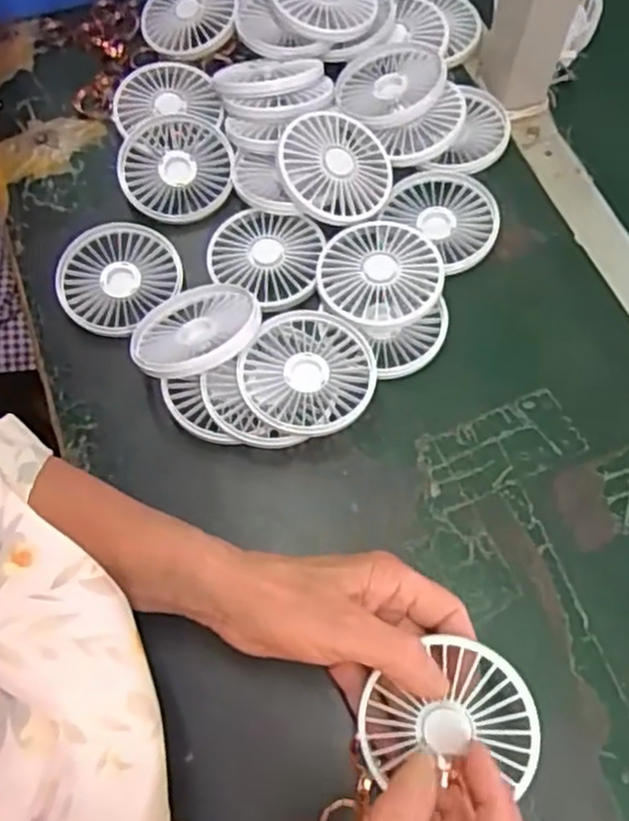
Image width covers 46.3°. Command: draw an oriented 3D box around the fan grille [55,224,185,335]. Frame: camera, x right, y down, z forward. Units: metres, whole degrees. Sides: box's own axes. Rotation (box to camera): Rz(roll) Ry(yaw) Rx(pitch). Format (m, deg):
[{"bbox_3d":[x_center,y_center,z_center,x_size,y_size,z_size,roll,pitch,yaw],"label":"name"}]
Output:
[{"bbox_3d":[-0.143,-0.097,0.538,0.087,0.016,0.084,0,67,1],"label":"fan grille"}]

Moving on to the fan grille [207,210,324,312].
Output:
[{"bbox_3d":[-0.036,-0.111,0.534,0.080,0.012,0.080,8,67,4],"label":"fan grille"}]

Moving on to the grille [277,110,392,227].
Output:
[{"bbox_3d":[0.015,-0.178,0.539,0.082,0.013,0.086,-17,83,-19],"label":"grille"}]

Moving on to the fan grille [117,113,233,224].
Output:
[{"bbox_3d":[-0.109,-0.191,0.578,0.087,0.013,0.093,0,67,1],"label":"fan grille"}]

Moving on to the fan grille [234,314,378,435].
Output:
[{"bbox_3d":[-0.005,-0.022,0.483,0.087,0.022,0.085,5,61,2],"label":"fan grille"}]

